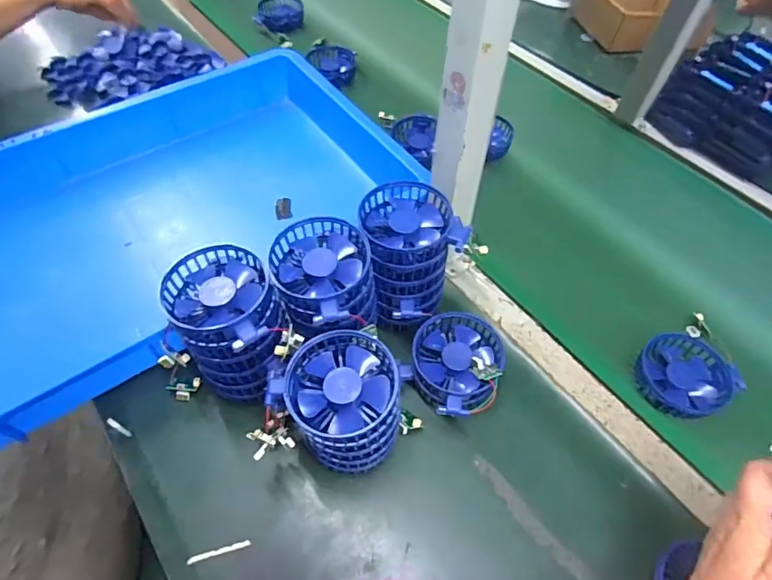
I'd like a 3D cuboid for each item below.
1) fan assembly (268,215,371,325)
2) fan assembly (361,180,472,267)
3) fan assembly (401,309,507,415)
[{"bbox_3d":[-0.056,-0.023,0.435,0.095,0.021,0.093,2,54,-2],"label":"fan assembly"},{"bbox_3d":[0.023,-0.067,0.469,0.091,0.026,0.090,-8,54,-9],"label":"fan assembly"},{"bbox_3d":[0.067,0.078,0.494,0.095,0.046,0.109,19,55,11],"label":"fan assembly"}]

